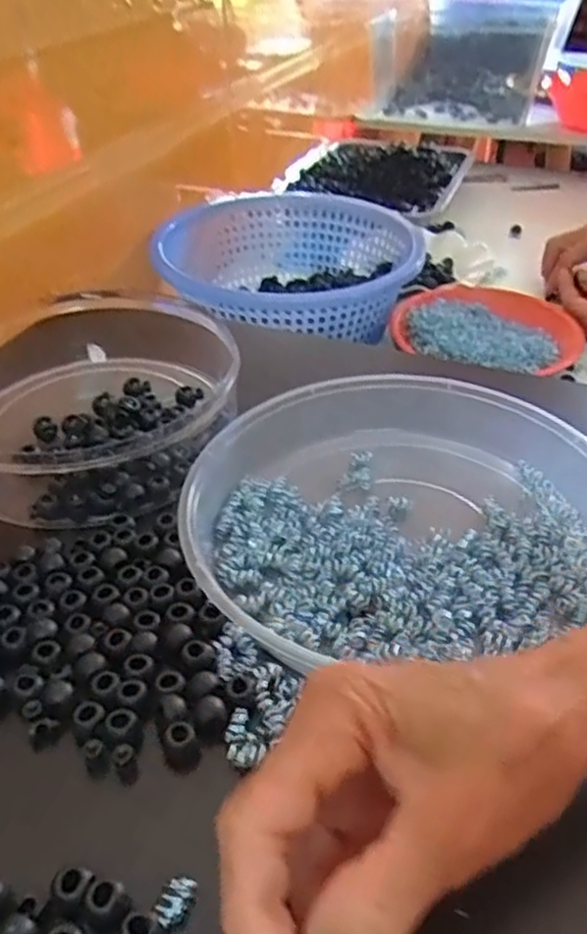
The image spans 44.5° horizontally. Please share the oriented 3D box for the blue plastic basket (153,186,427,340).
[{"bbox_3d":[-0.014,-0.206,0.768,0.271,0.094,0.260,13,40,18],"label":"blue plastic basket"}]

